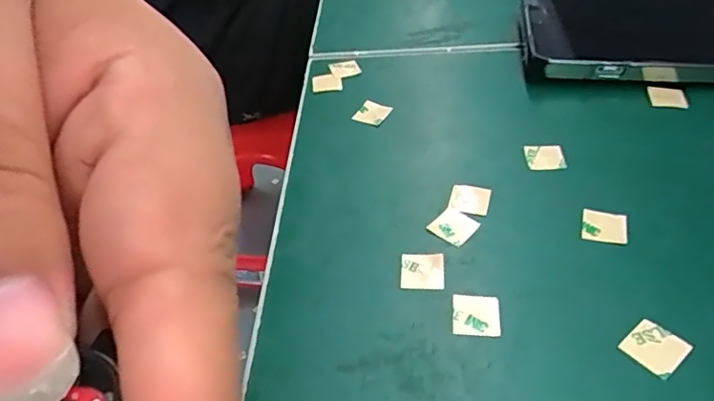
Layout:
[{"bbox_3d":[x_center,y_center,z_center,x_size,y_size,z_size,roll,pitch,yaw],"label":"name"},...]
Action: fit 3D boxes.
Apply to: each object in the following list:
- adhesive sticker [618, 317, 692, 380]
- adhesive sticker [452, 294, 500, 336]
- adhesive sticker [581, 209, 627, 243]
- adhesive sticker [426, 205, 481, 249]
[{"bbox_3d":[0.091,0.045,0.166,0.015,0.004,0.015,-33,50,-24],"label":"adhesive sticker"},{"bbox_3d":[0.039,0.038,0.181,0.015,0.004,0.014,1,50,8],"label":"adhesive sticker"},{"bbox_3d":[0.093,0.011,0.205,0.017,0.004,0.013,11,54,6],"label":"adhesive sticker"},{"bbox_3d":[0.037,0.010,0.210,0.014,0.004,0.014,35,62,26],"label":"adhesive sticker"}]

